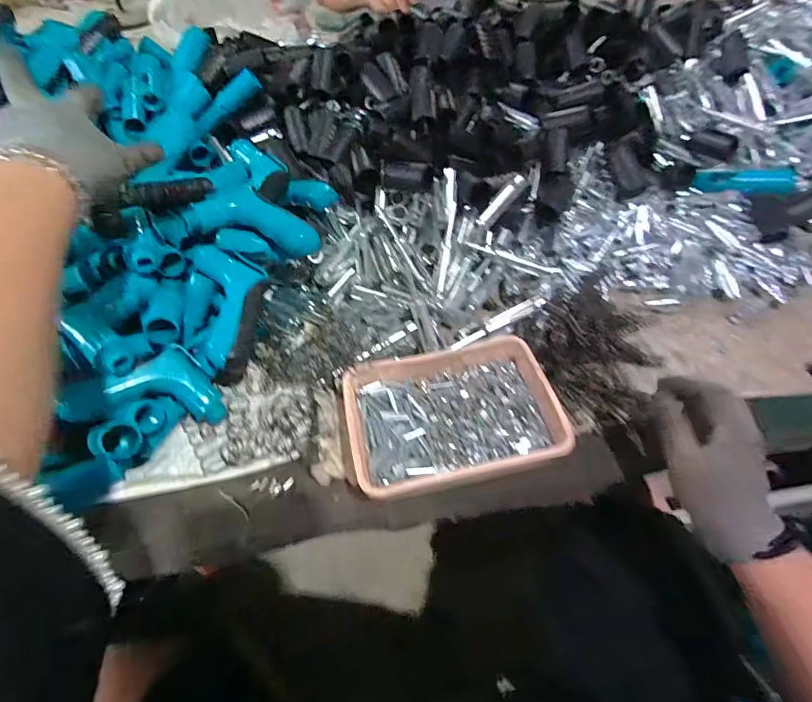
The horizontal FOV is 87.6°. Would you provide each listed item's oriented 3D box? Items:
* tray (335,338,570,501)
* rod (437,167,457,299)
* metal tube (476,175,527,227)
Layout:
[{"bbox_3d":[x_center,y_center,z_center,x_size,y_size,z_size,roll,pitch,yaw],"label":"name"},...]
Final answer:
[{"bbox_3d":[0.043,0.058,0.425,0.197,0.035,0.148,-12,53,-7],"label":"tray"},{"bbox_3d":[0.052,-0.152,0.540,0.016,0.013,0.176,5,76,6],"label":"rod"},{"bbox_3d":[0.123,-0.191,0.541,0.074,0.017,0.012,-46,53,21],"label":"metal tube"}]

